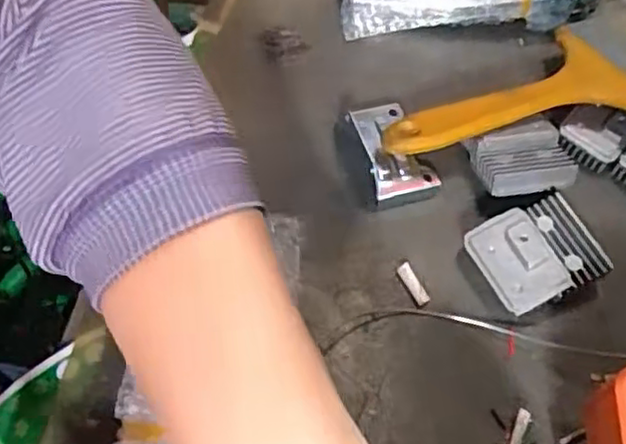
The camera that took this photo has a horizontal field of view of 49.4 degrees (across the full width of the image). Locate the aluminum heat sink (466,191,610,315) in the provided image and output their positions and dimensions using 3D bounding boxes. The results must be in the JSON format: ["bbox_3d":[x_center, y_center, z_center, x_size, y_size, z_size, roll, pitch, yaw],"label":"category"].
[{"bbox_3d":[0.107,0.015,0.326,0.056,0.016,0.045,-19,62,-16],"label":"aluminum heat sink"}]

